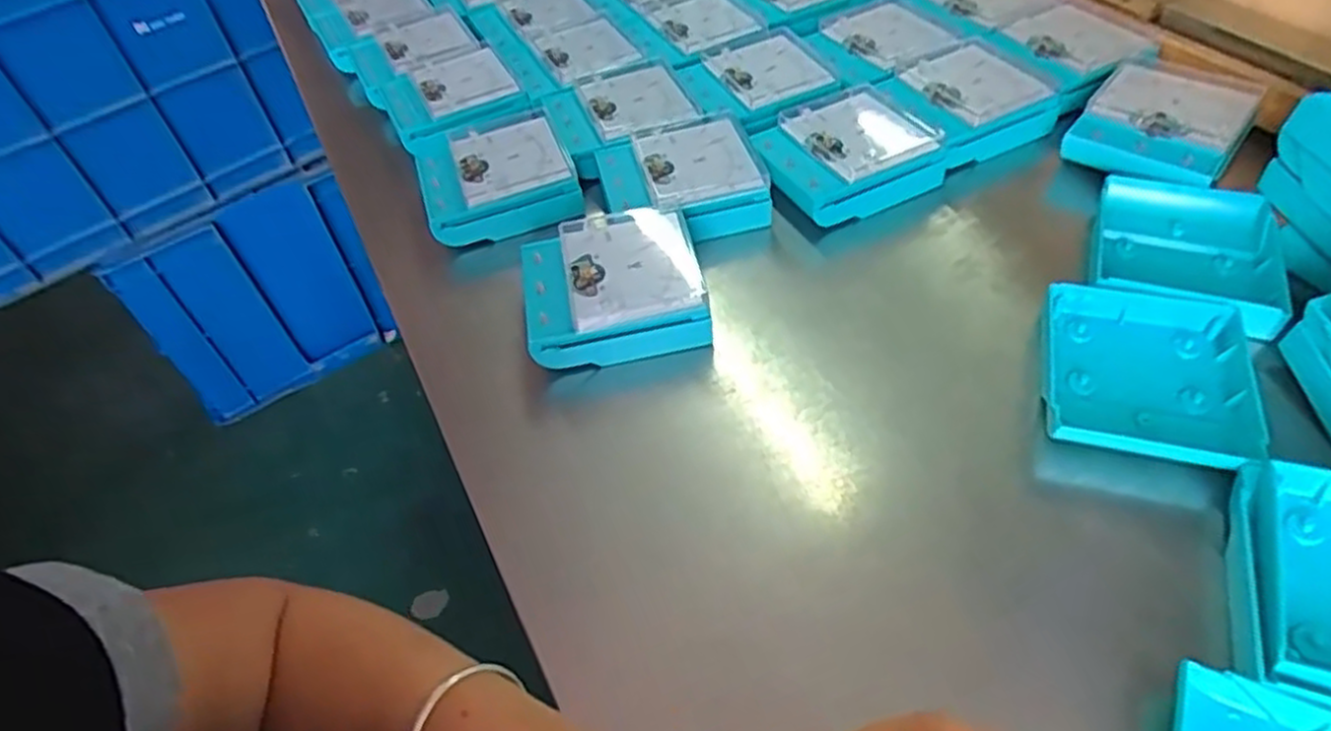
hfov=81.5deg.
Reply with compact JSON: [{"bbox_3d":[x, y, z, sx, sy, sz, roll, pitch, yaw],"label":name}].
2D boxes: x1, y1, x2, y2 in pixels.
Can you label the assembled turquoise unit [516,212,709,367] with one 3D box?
[{"bbox_3d":[-0.034,-0.052,0.514,0.117,0.044,0.104,-10,48,-2],"label":"assembled turquoise unit"}]

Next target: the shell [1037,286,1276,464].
[{"bbox_3d":[0.273,0.005,0.439,0.106,0.020,0.123,12,51,17],"label":"shell"}]

